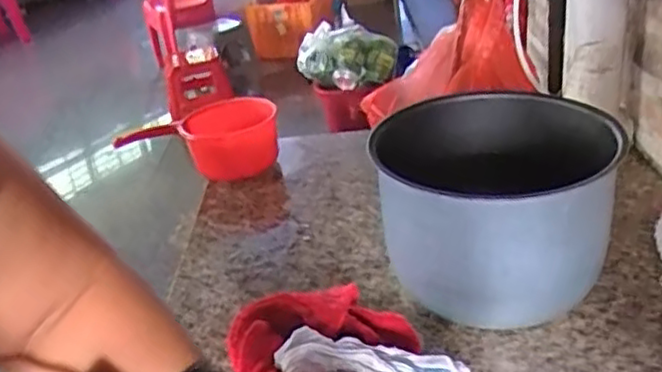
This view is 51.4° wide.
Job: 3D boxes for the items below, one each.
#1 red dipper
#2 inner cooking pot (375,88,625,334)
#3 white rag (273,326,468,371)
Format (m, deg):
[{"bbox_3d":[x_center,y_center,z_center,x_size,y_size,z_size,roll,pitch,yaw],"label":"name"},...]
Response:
[{"bbox_3d":[-0.182,-0.059,0.992,0.201,0.097,0.113,-5,28,5],"label":"red dipper"},{"bbox_3d":[0.145,0.023,0.690,0.248,0.169,0.223,8,32,27],"label":"inner cooking pot"},{"bbox_3d":[0.034,0.160,0.589,0.157,0.052,0.045,-1,29,13],"label":"white rag"}]

